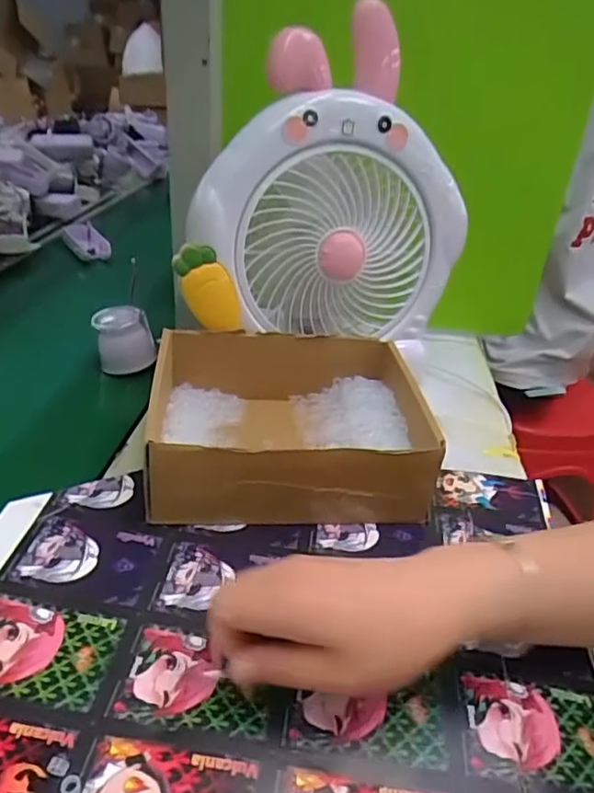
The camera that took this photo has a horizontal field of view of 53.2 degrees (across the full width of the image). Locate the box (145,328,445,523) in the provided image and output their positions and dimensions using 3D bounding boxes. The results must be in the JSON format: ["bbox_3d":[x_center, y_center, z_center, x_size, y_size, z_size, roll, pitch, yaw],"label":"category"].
[{"bbox_3d":[-0.004,0.020,0.483,0.212,0.073,0.168,2,33,-8],"label":"box"}]

